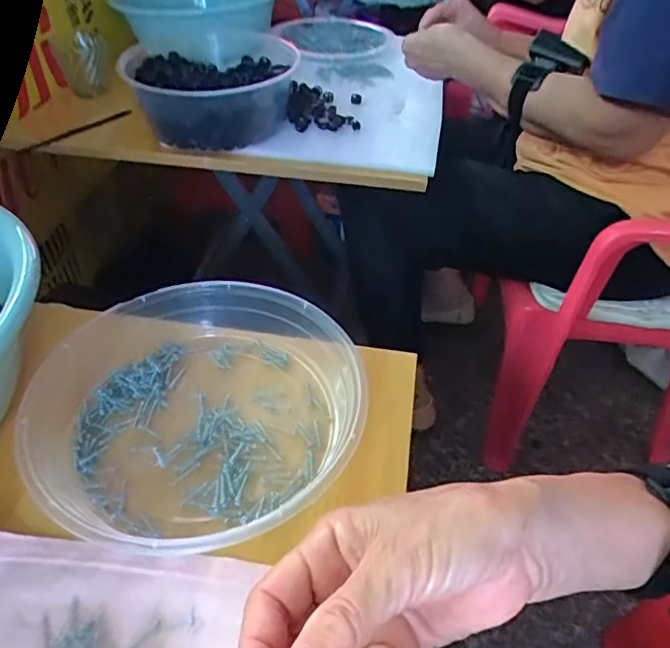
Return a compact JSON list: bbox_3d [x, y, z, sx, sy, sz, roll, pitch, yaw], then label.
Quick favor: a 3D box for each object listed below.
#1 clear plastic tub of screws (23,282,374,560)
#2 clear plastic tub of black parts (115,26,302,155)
[{"bbox_3d":[-0.083,0.047,0.362,0.195,0.040,0.186,3,44,-3],"label":"clear plastic tub of screws"},{"bbox_3d":[-0.167,-0.331,0.783,0.205,0.091,0.230,3,41,2],"label":"clear plastic tub of black parts"}]

